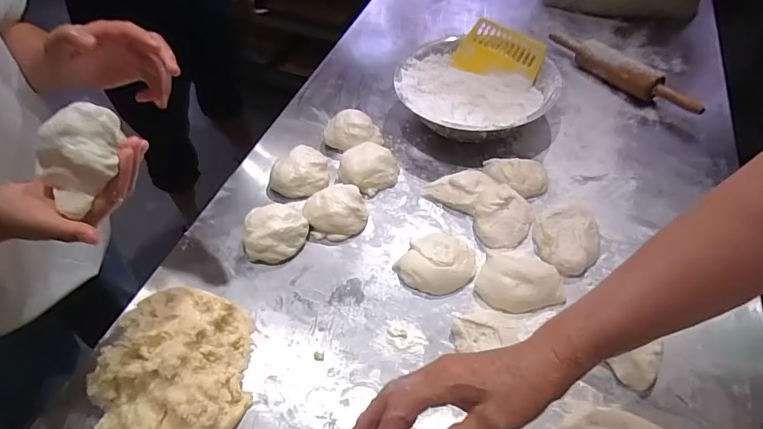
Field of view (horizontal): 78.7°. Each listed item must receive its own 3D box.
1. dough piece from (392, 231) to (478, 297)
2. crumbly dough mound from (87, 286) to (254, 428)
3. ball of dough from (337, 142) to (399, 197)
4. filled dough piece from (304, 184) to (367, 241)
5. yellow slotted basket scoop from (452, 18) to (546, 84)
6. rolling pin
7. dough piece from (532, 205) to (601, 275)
[{"bbox_3d":[0.078,0.066,0.658,0.104,0.032,0.092,15,52,16],"label":"dough piece"},{"bbox_3d":[-0.252,0.189,0.544,0.172,0.079,0.207,-8,50,-3],"label":"crumbly dough mound"},{"bbox_3d":[-0.019,-0.076,0.780,0.079,0.050,0.087,32,58,27],"label":"ball of dough"},{"bbox_3d":[-0.070,-0.004,0.717,0.092,0.052,0.073,-11,50,-5],"label":"filled dough piece"},{"bbox_3d":[0.226,-0.315,0.896,0.162,0.078,0.065,16,52,16],"label":"yellow slotted basket scoop"},{"bbox_3d":[0.464,-0.279,0.912,0.060,0.049,0.324,-28,53,-19],"label":"rolling pin"},{"bbox_3d":[0.267,0.036,0.673,0.086,0.030,0.105,4,50,8],"label":"dough piece"}]

